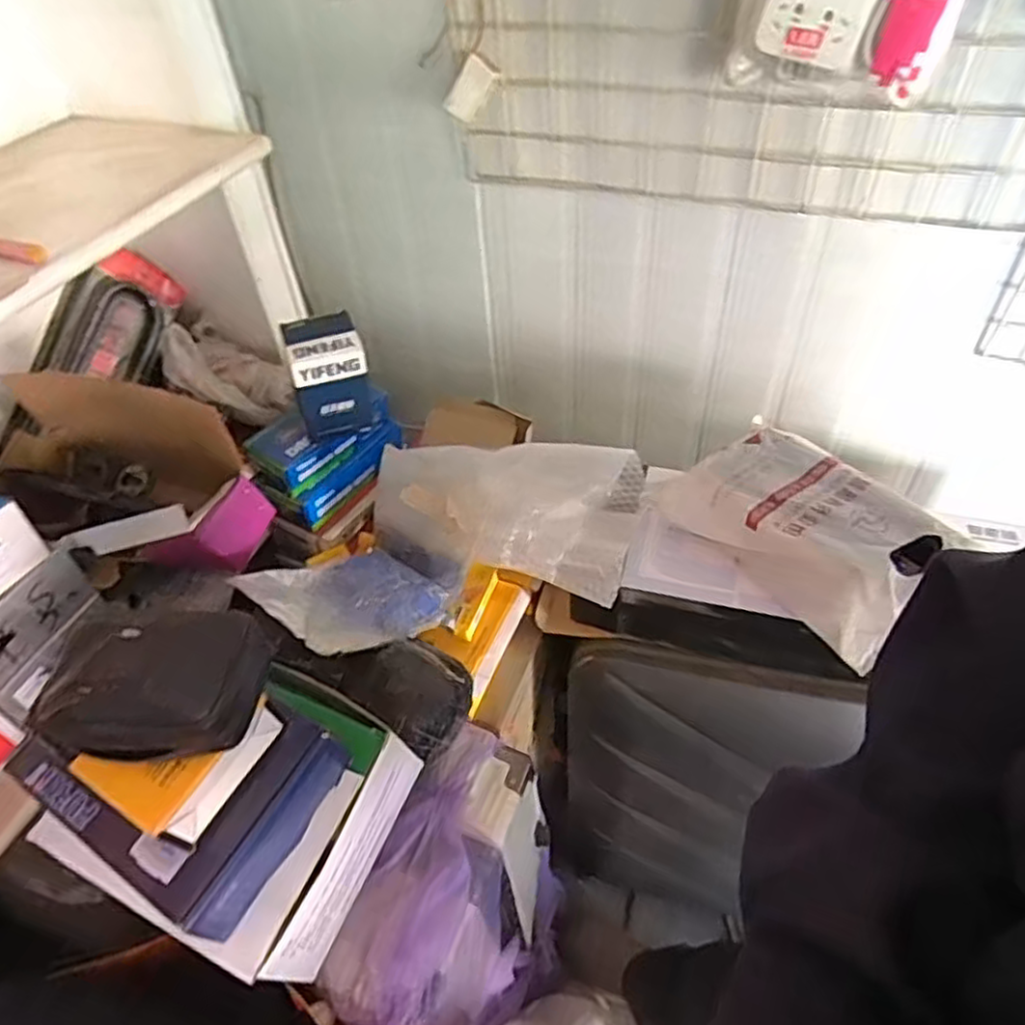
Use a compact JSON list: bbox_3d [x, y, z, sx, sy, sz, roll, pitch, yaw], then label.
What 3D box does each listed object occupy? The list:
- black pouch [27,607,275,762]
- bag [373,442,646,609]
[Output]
[{"bbox_3d":[-0.231,0.108,0.460,0.135,0.057,0.080,-7,45,-2],"label":"black pouch"},{"bbox_3d":[-0.012,-0.005,0.803,0.291,0.102,0.141,8,46,12],"label":"bag"}]

